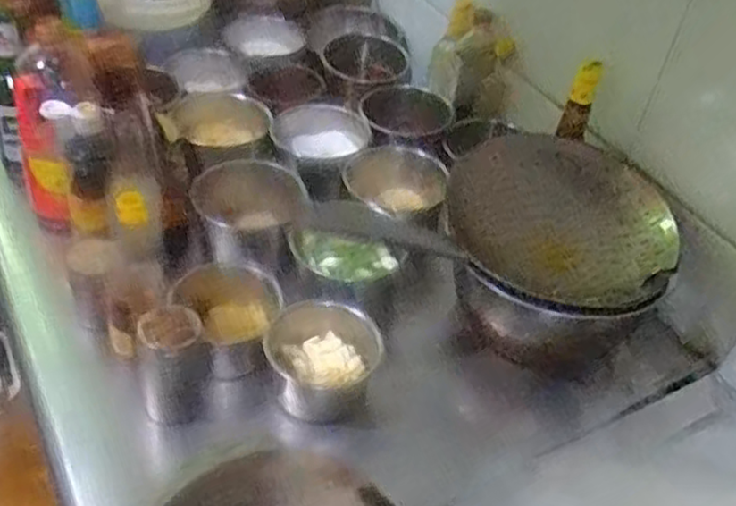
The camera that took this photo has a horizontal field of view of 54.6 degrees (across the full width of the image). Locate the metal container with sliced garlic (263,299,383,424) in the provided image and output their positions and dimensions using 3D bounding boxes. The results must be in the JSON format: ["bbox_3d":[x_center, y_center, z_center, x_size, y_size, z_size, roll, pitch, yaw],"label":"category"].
[{"bbox_3d":[-0.051,0.122,0.847,0.130,0.063,0.124,3,43,-3],"label":"metal container with sliced garlic"}]

